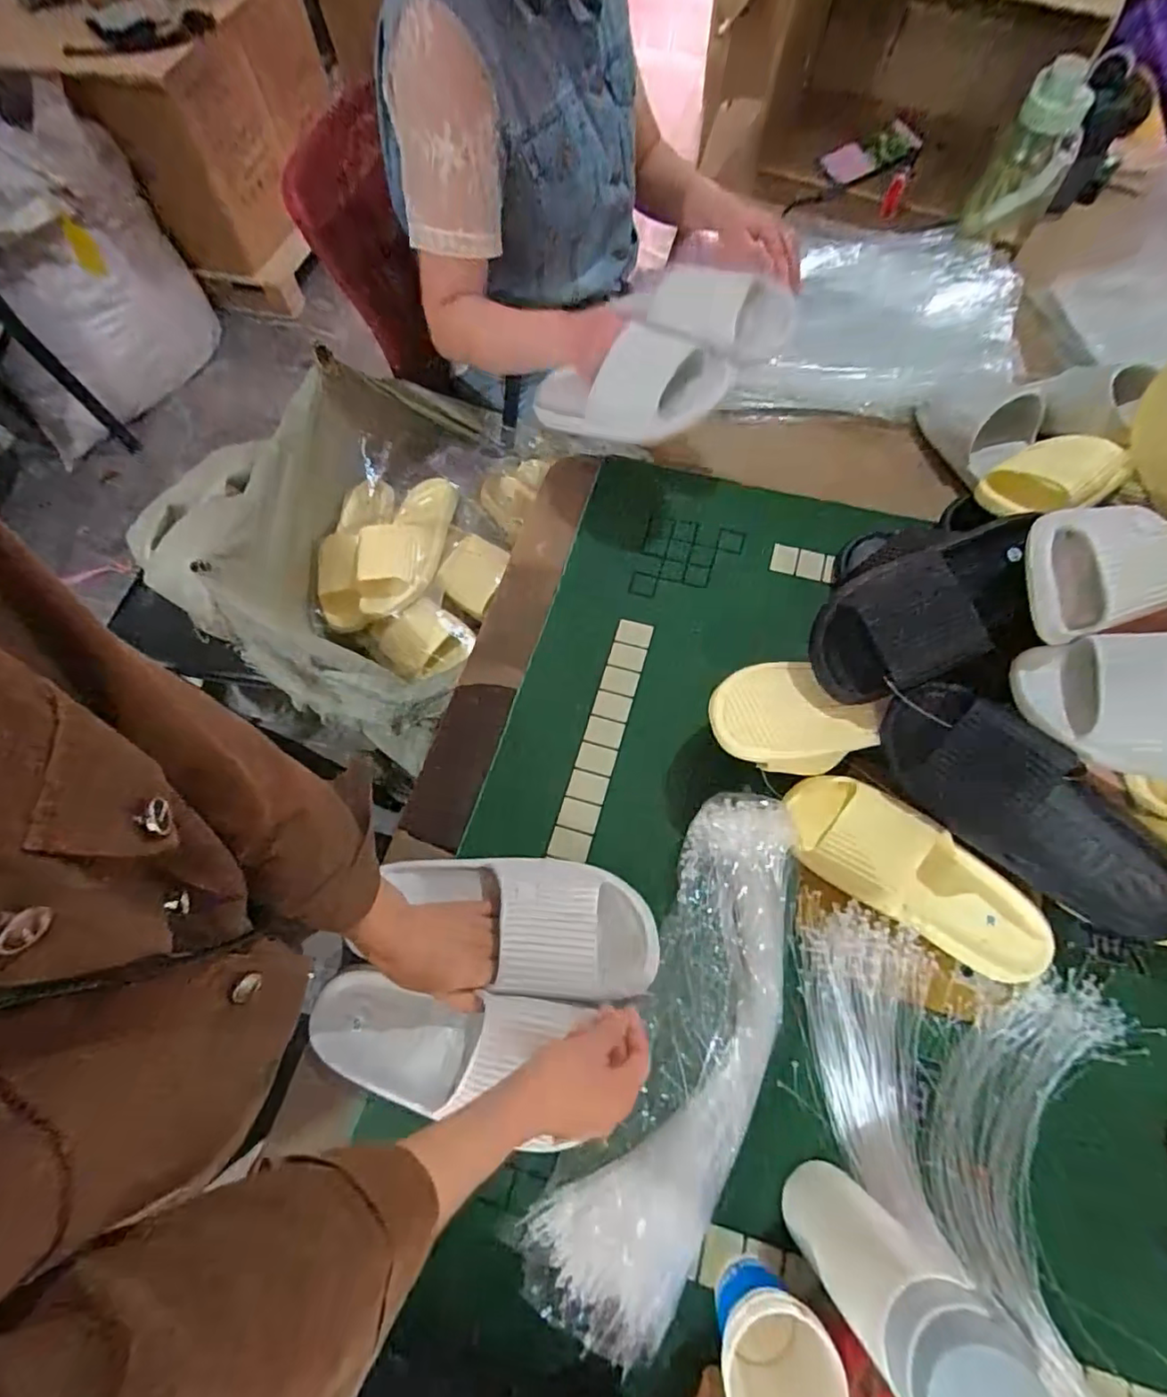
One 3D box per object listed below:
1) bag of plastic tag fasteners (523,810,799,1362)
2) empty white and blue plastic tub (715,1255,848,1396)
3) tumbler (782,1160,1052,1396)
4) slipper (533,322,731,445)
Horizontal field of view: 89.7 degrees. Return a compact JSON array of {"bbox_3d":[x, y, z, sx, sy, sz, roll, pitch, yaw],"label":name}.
[{"bbox_3d":[0.088,0.281,0.488,0.125,0.054,0.408,23,69,12],"label":"bag of plastic tag fasteners"},{"bbox_3d":[0.125,0.434,0.399,0.071,0.093,0.072,-1,67,2],"label":"empty white and blue plastic tub"},{"bbox_3d":[0.184,0.355,0.361,0.065,0.237,0.058,-43,72,-15],"label":"tumbler"},{"bbox_3d":[0.047,-0.354,0.674,0.251,0.093,0.071,14,65,37],"label":"slipper"}]

